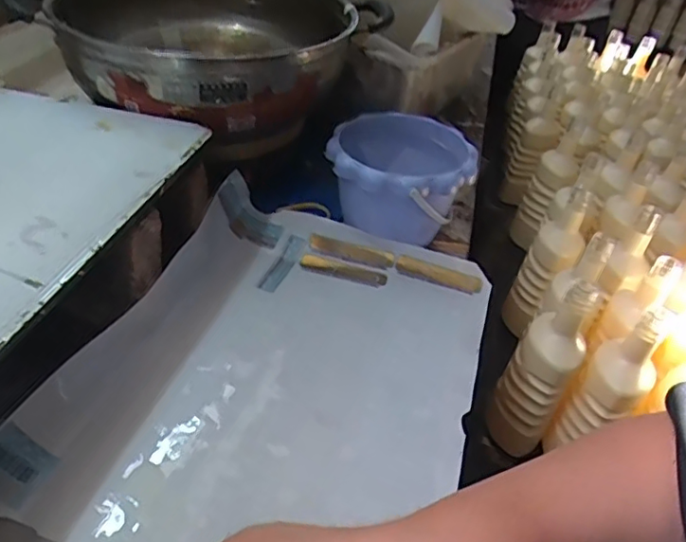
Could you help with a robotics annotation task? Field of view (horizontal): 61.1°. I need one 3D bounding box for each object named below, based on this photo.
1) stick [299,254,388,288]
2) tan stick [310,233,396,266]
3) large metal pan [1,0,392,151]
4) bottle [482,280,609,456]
[{"bbox_3d":[0.000,-0.001,0.619,0.093,0.006,0.017,13,41,9],"label":"stick"},{"bbox_3d":[0.009,-0.019,0.606,0.089,0.016,0.017,14,41,10],"label":"tan stick"},{"bbox_3d":[-0.137,-0.253,0.655,0.283,0.100,0.309,31,43,23],"label":"large metal pan"},{"bbox_3d":[0.234,0.114,0.681,0.073,0.245,0.063,32,44,23],"label":"bottle"}]

